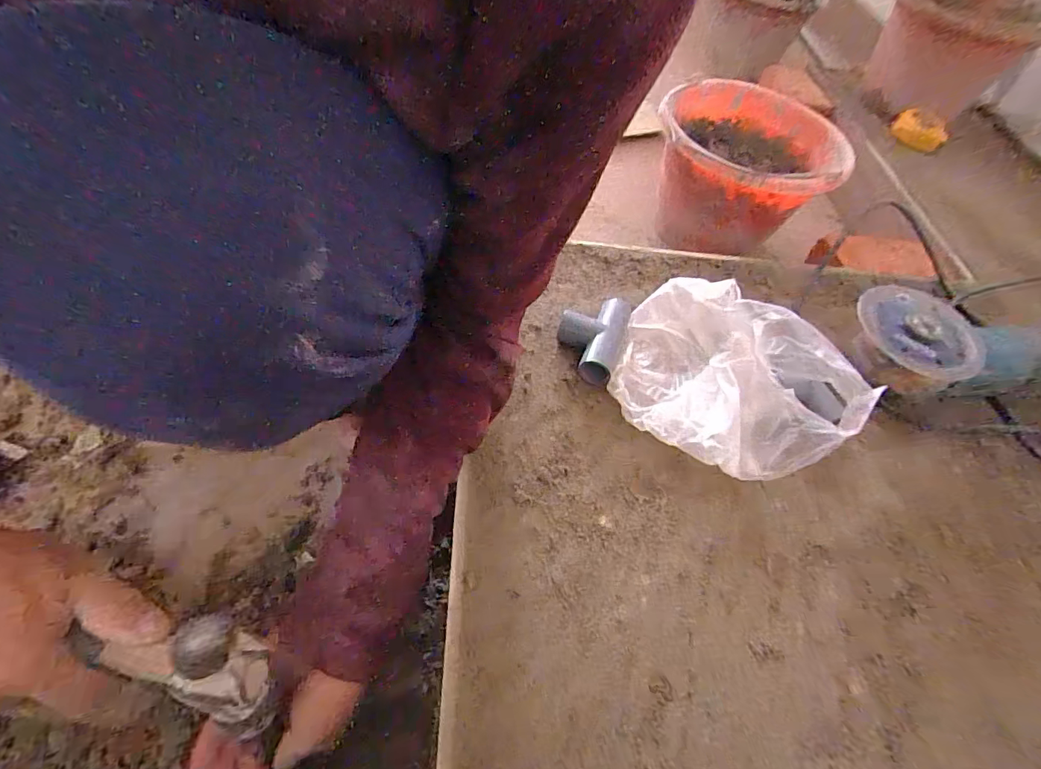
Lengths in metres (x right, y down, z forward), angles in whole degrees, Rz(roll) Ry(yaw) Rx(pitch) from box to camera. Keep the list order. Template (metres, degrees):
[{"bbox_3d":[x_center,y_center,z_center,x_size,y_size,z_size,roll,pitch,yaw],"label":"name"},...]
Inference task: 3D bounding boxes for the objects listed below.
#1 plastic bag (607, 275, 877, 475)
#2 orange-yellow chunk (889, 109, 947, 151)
[{"bbox_3d":[0.173,-0.022,0.386,0.174,0.080,0.169,26,56,11],"label":"plastic bag"},{"bbox_3d":[0.593,-0.379,0.705,0.076,0.028,0.038,40,58,18],"label":"orange-yellow chunk"}]

